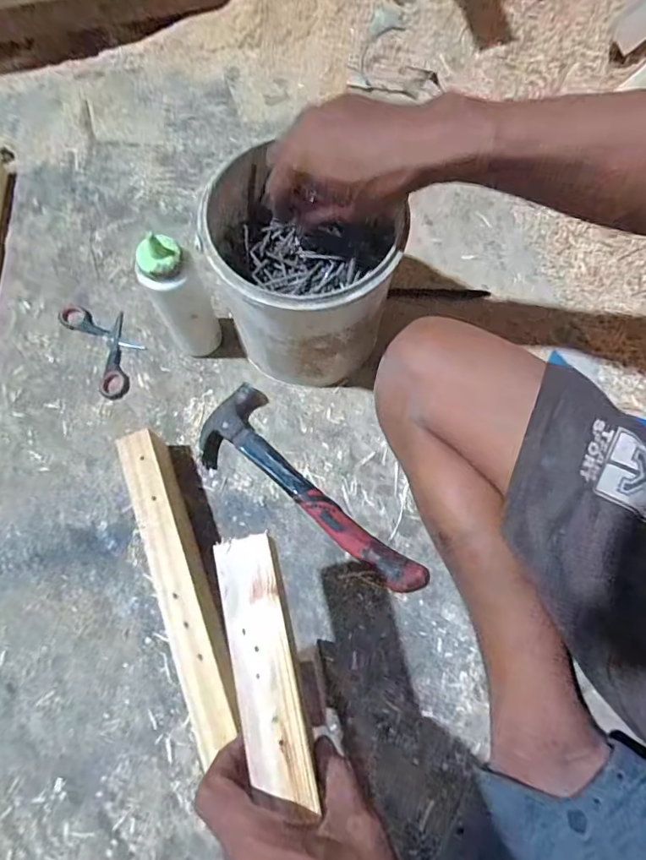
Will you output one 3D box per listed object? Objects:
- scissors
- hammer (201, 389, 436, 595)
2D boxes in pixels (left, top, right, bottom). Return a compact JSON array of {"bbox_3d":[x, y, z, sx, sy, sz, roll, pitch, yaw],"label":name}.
[{"bbox_3d":[-0.261,-0.106,0.569,0.067,0.004,0.141,-32,76,-11],"label":"scissors"},{"bbox_3d":[-0.020,0.077,0.506,0.095,0.027,0.280,-42,78,-13],"label":"hammer"}]

